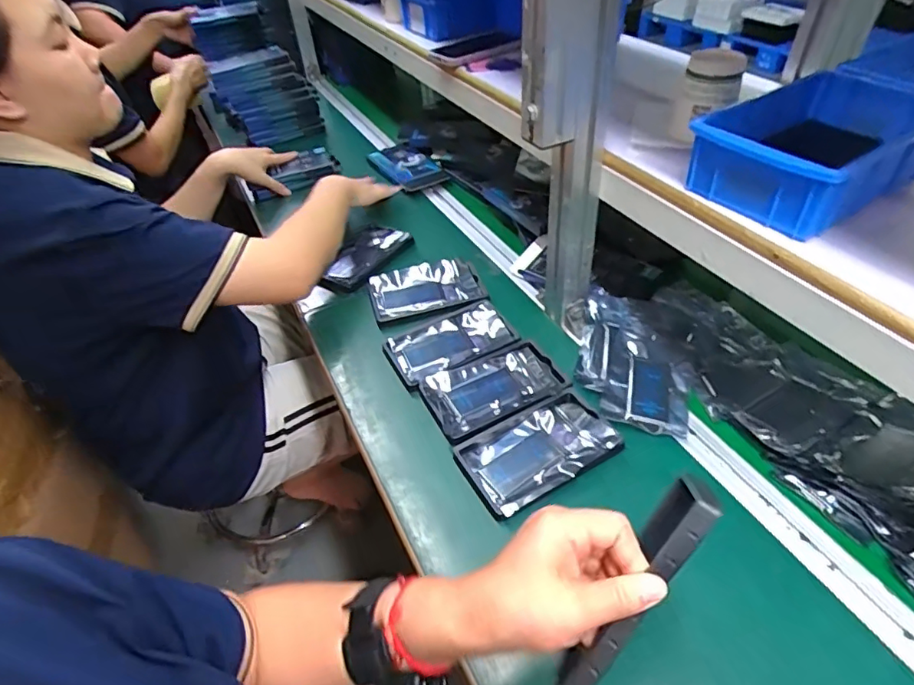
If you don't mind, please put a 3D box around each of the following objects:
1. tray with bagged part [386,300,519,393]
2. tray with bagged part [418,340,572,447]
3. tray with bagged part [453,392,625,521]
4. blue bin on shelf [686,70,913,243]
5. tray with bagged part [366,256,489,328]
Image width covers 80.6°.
[{"bbox_3d":[-0.008,0.000,0.696,0.158,0.014,0.088,-22,46,-18],"label":"tray with bagged part"},{"bbox_3d":[0.041,0.053,0.640,0.160,0.021,0.099,-22,46,-18],"label":"tray with bagged part"},{"bbox_3d":[0.085,0.110,0.567,0.157,0.027,0.096,-21,46,-17],"label":"tray with bagged part"},{"bbox_3d":[0.327,-0.176,0.484,0.222,0.060,0.134,-24,47,-20],"label":"blue bin on shelf"},{"bbox_3d":[-0.044,-0.076,0.771,0.155,0.025,0.103,-15,44,-11],"label":"tray with bagged part"}]

